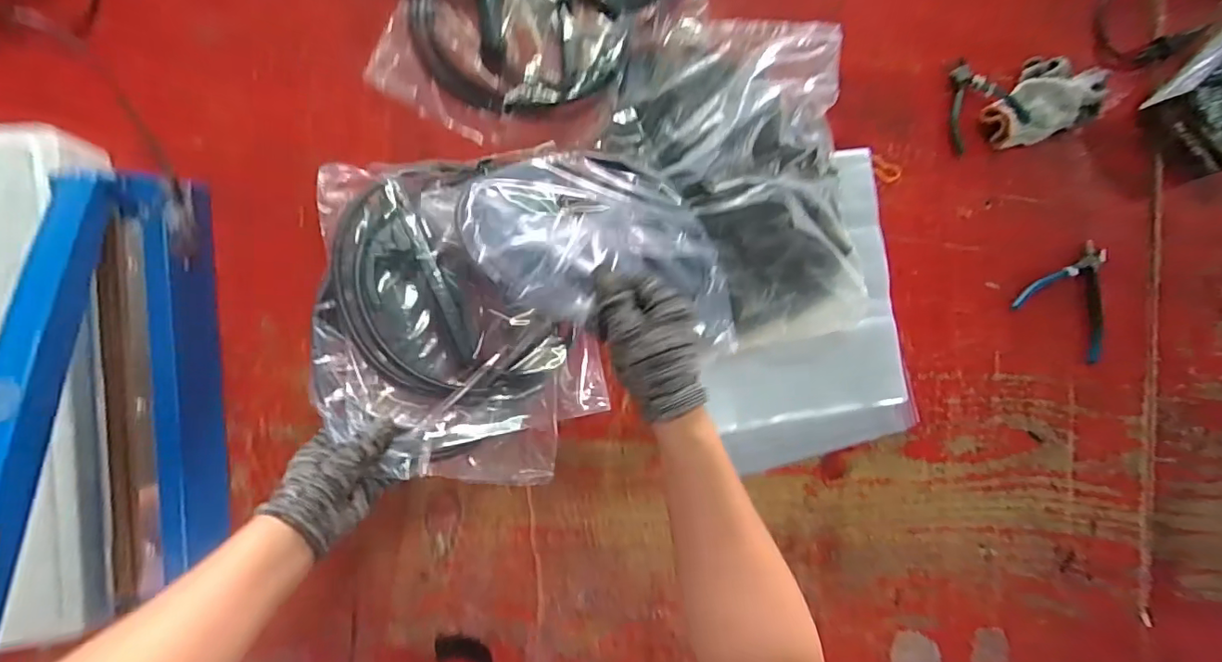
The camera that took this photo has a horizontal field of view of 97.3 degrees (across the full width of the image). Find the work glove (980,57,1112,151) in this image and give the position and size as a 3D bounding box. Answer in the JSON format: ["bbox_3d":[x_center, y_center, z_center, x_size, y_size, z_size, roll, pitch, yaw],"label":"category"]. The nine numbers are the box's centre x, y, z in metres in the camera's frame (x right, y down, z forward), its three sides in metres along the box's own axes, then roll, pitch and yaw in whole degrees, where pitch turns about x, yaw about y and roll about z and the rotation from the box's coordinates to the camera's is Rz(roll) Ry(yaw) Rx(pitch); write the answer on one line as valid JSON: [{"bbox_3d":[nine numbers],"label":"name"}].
[{"bbox_3d":[0.521,-0.280,0.649,0.163,0.039,0.095,-21,90,-8],"label":"work glove"}]

